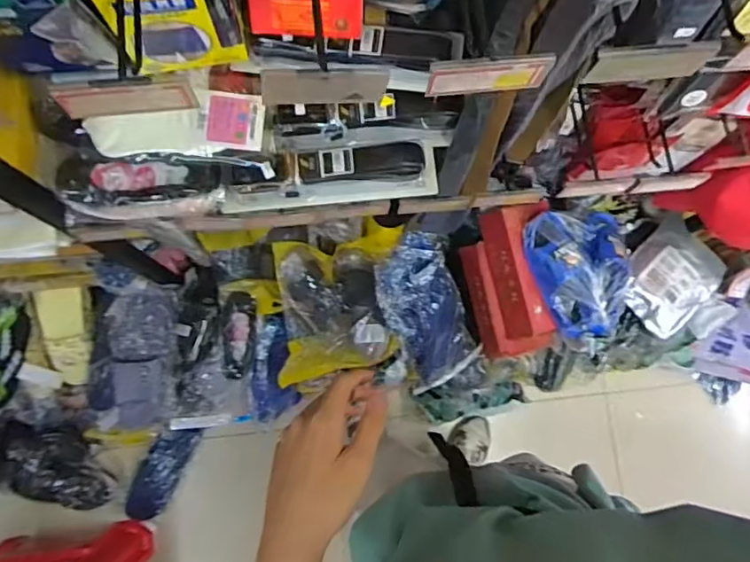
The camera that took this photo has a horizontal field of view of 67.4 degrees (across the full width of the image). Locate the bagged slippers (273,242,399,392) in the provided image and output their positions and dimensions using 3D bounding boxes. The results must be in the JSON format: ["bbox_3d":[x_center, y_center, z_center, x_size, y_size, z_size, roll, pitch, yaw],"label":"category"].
[{"bbox_3d":[-0.079,0.075,1.276,0.296,0.106,0.347,-11,106,-18],"label":"bagged slippers"}]

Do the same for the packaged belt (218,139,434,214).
[{"bbox_3d":[-0.057,-0.142,0.761,0.287,0.084,0.035,-10,40,-8],"label":"packaged belt"}]

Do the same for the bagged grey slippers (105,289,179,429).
[{"bbox_3d":[-0.504,0.164,1.209,0.139,0.066,0.286,-2,81,-3],"label":"bagged grey slippers"}]

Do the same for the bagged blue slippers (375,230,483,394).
[{"bbox_3d":[0.125,0.083,1.306,0.185,0.105,0.379,-21,113,-6],"label":"bagged blue slippers"}]

